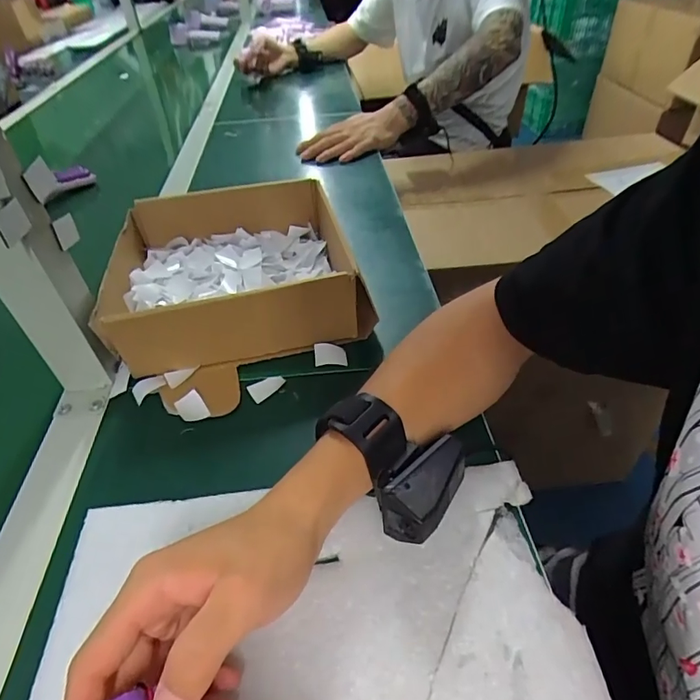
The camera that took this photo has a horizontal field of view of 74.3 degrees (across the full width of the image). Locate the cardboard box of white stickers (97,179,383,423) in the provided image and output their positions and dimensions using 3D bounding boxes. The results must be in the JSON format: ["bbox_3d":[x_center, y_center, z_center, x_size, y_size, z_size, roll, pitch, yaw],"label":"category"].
[{"bbox_3d":[-0.117,-0.081,0.459,0.215,0.075,0.231,-15,44,-9],"label":"cardboard box of white stickers"}]

